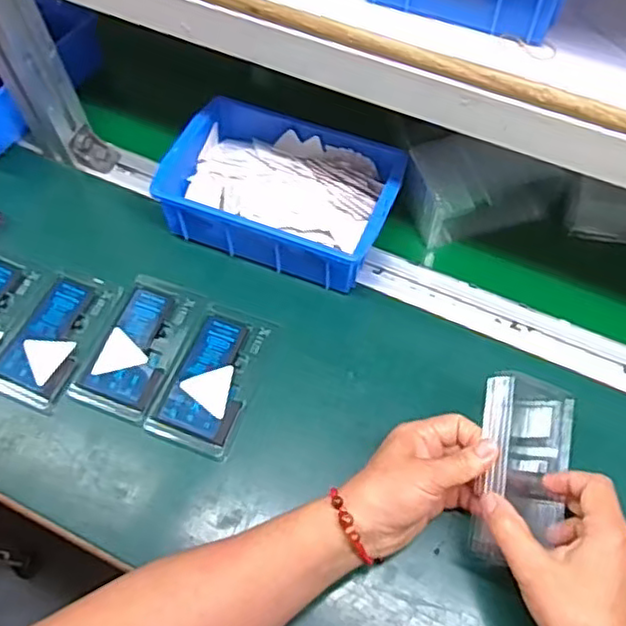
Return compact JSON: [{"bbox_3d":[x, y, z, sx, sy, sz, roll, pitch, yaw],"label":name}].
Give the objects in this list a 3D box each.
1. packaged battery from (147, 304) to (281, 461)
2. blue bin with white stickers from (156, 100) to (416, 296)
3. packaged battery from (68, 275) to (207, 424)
[{"bbox_3d":[-0.081,0.051,0.550,0.072,0.005,0.126,18,57,11],"label":"packaged battery"},{"bbox_3d":[-0.026,-0.110,0.616,0.203,0.075,0.148,23,64,12],"label":"blue bin with white stickers"},{"bbox_3d":[-0.148,0.028,0.571,0.070,0.013,0.128,18,57,11],"label":"packaged battery"}]

